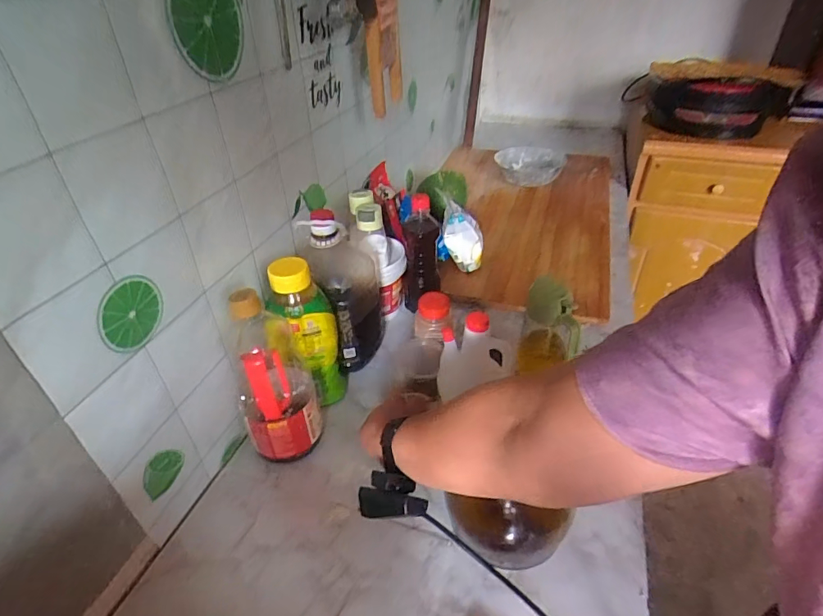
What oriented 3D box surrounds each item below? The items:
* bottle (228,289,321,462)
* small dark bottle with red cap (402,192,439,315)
[{"bbox_3d":[-0.181,0.091,0.624,0.095,0.249,0.100,-13,39,-13],"label":"bottle"},{"bbox_3d":[0.019,-0.099,0.887,0.068,0.223,0.054,-8,38,-6],"label":"small dark bottle with red cap"}]

